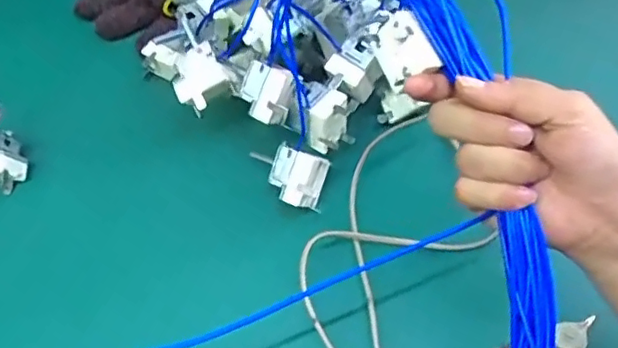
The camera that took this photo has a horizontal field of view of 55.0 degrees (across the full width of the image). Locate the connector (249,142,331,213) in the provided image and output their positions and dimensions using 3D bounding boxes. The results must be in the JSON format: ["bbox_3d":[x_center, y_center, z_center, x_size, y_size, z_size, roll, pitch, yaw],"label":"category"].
[{"bbox_3d":[-0.016,0.000,0.415,0.056,0.029,0.039,14,62,8],"label":"connector"}]

